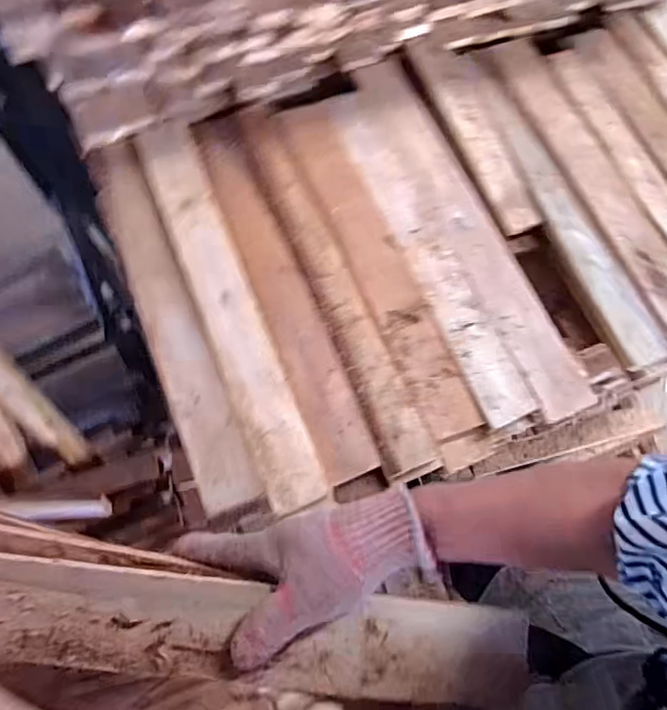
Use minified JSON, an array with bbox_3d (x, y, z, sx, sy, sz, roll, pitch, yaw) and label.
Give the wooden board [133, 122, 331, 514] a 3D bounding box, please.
[{"bbox_3d":[-0.121,-0.063,0.596,0.066,0.018,0.480,-20,71,-10],"label":"wooden board"}]

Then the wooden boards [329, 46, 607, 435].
[{"bbox_3d":[0.133,-0.159,0.651,0.129,0.017,0.512,-20,71,-10],"label":"wooden boards"}]

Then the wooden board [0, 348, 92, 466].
[{"bbox_3d":[-0.543,0.082,0.934,0.064,0.337,0.036,-27,50,-12],"label":"wooden board"}]

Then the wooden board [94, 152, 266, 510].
[{"bbox_3d":[-0.186,-0.053,0.585,0.058,0.014,0.457,-22,75,-9],"label":"wooden board"}]

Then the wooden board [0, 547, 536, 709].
[{"bbox_3d":[-0.095,0.175,0.344,0.450,0.020,0.067,9,68,-3],"label":"wooden board"}]

